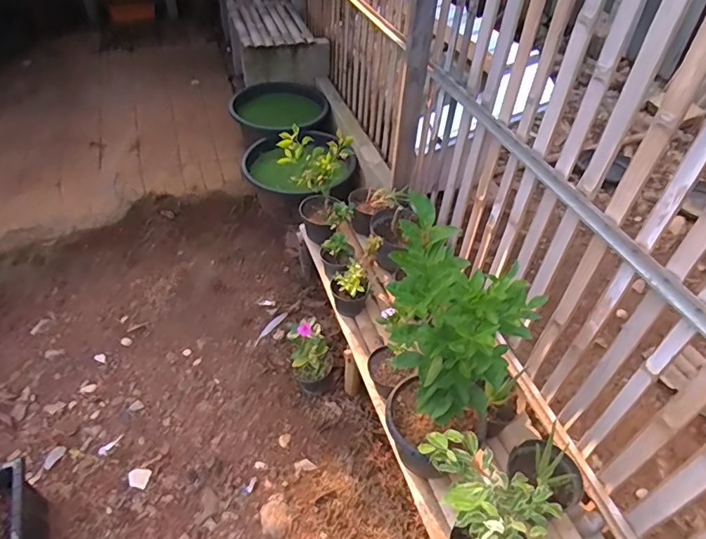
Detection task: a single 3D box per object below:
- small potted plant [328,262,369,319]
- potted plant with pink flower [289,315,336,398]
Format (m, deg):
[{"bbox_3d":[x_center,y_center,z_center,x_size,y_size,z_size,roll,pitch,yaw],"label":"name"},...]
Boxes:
[{"bbox_3d":[-0.009,0.065,1.623,0.131,0.174,0.113,4,45,1],"label":"small potted plant"},{"bbox_3d":[-0.136,0.285,1.620,0.145,0.353,0.126,-7,44,-9],"label":"potted plant with pink flower"}]

